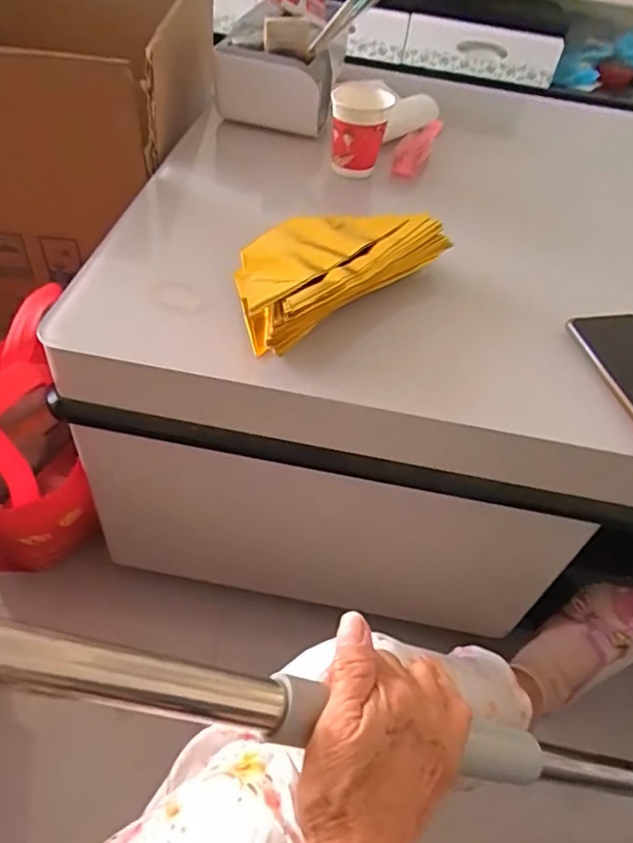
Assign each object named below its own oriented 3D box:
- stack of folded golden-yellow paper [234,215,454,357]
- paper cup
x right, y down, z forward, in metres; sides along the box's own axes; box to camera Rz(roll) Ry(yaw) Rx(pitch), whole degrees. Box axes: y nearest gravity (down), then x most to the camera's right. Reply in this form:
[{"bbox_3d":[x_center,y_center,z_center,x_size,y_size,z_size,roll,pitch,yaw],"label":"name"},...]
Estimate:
[{"bbox_3d":[0.014,-0.141,0.549,0.094,0.062,0.226,39,55,24],"label":"stack of folded golden-yellow paper"},{"bbox_3d":[0.051,-0.352,0.719,0.067,0.102,0.069,4,48,-5],"label":"paper cup"}]

